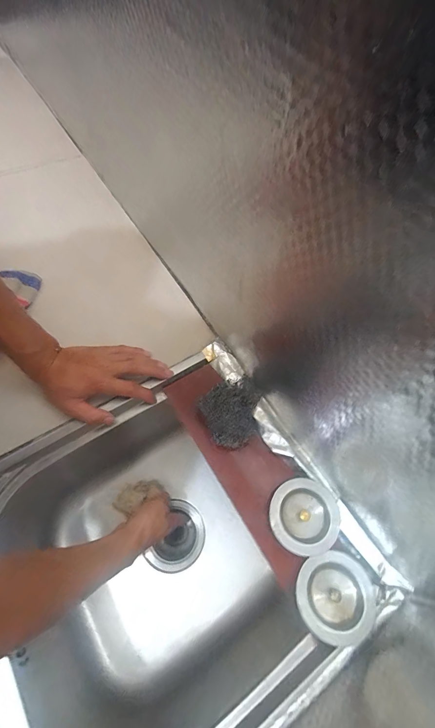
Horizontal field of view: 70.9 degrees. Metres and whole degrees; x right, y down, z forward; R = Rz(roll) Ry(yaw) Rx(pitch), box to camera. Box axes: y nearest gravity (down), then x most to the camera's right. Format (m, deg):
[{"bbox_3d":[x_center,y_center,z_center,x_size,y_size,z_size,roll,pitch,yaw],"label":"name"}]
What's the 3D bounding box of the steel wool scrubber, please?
[{"bbox_3d":[0.023,0.065,0.429,0.082,0.030,0.095,39,68,15],"label":"steel wool scrubber"}]

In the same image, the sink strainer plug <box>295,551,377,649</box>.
[{"bbox_3d":[0.136,0.268,0.353,0.086,0.016,0.082,1,63,-3],"label":"sink strainer plug"}]

